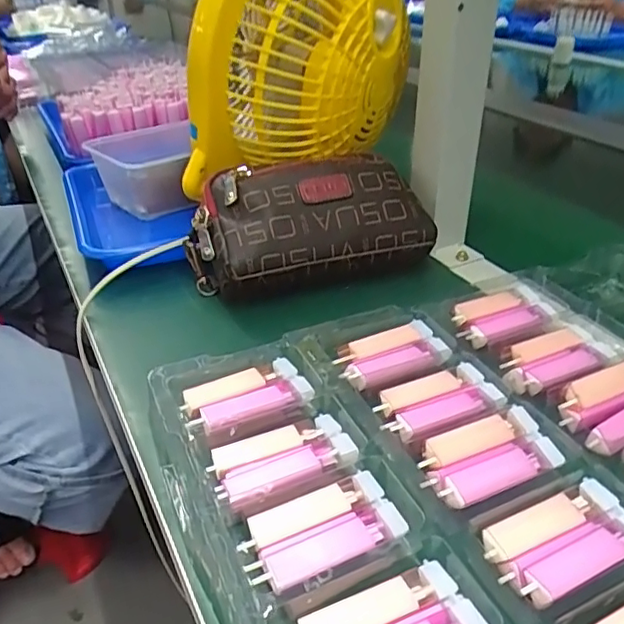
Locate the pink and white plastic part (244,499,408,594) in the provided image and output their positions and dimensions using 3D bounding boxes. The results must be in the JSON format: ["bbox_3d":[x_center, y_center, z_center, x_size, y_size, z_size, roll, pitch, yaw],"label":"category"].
[{"bbox_3d":[0.008,0.106,0.269,0.073,0.008,0.021,-15,35,-21],"label":"pink and white plastic part"}]

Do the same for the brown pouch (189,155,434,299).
[{"bbox_3d":[-0.002,-0.071,0.476,0.189,0.077,0.083,-14,41,-15],"label":"brown pouch"}]

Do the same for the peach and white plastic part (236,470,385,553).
[{"bbox_3d":[0.000,0.096,0.283,0.070,0.010,0.017,-15,35,-21],"label":"peach and white plastic part"}]

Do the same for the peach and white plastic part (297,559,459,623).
[{"bbox_3d":[0.028,0.123,0.245,0.068,0.006,0.017,-14,35,-20],"label":"peach and white plastic part"}]

